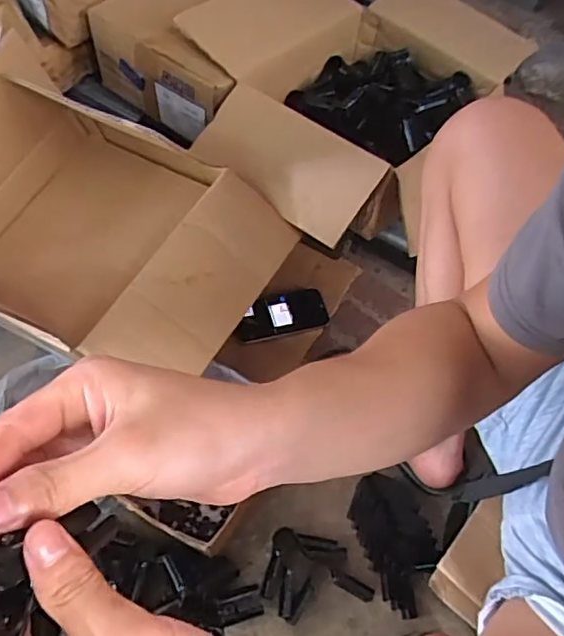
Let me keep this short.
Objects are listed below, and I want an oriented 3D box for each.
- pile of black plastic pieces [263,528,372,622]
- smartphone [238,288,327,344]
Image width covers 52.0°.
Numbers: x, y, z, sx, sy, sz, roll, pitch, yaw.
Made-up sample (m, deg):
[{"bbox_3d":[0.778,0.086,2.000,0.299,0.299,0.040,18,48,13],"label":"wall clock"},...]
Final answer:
[{"bbox_3d":[0.043,0.318,0.699,0.126,0.027,0.096,12,61,4],"label":"pile of black plastic pieces"},{"bbox_3d":[-0.003,-0.009,0.902,0.144,0.015,0.078,-12,56,-10],"label":"smartphone"}]

